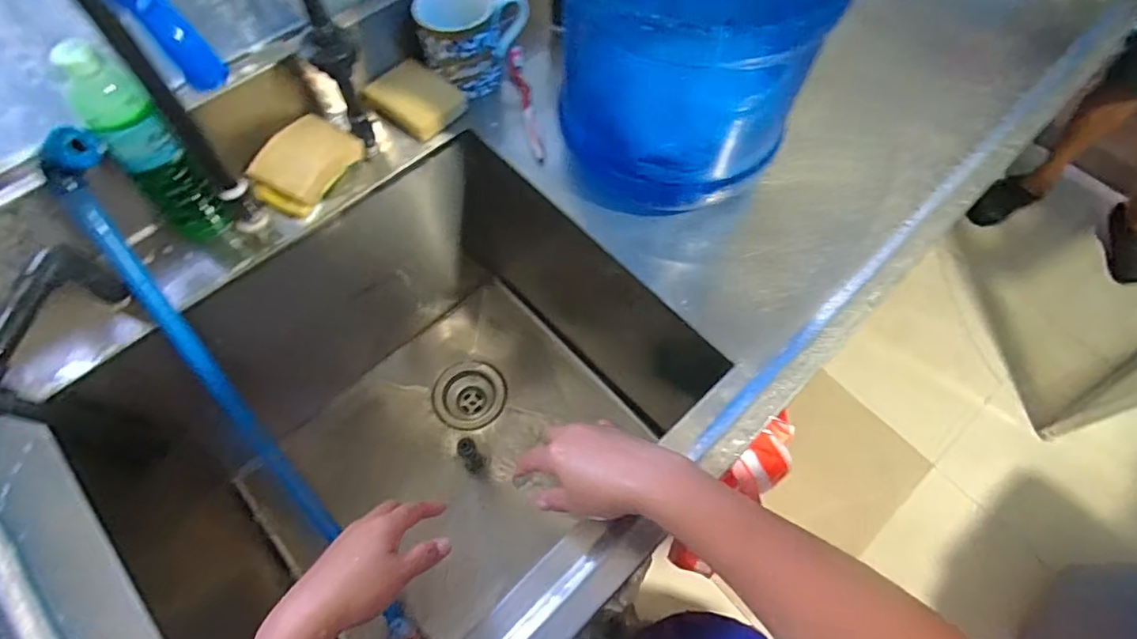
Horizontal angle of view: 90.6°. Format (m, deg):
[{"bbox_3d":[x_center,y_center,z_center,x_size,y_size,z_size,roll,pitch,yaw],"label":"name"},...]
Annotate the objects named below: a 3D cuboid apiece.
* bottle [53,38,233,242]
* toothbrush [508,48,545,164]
[{"bbox_3d":[-0.390,-0.149,0.529,0.059,0.217,0.061,36,69,21],"label":"bottle"},{"bbox_3d":[-0.054,-0.272,0.704,0.019,0.013,0.194,-11,61,-2],"label":"toothbrush"}]

